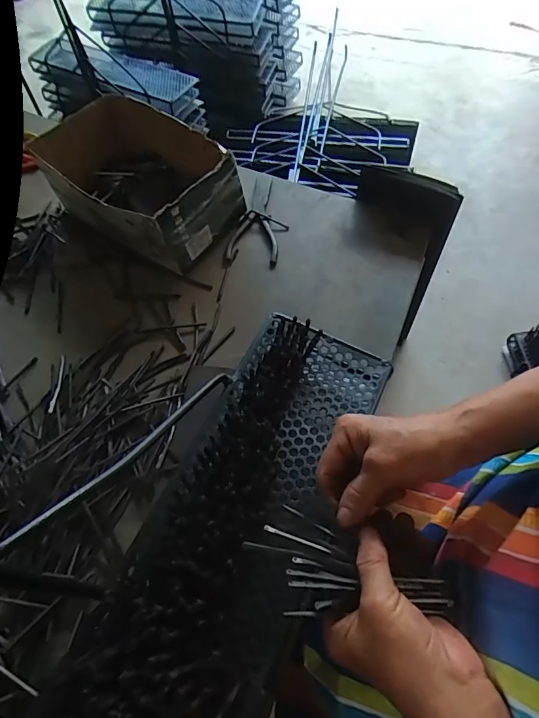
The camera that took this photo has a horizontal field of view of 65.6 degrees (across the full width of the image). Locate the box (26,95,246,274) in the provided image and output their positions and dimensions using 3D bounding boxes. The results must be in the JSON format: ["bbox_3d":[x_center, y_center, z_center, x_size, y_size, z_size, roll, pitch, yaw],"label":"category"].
[{"bbox_3d":[-0.208,-0.279,0.647,0.312,0.116,0.179,39,68,22],"label":"box"}]

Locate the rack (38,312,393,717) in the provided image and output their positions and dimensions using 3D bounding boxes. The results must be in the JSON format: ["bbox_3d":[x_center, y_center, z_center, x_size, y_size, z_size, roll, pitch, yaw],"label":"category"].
[{"bbox_3d":[-0.059,0.209,0.316,0.148,0.056,0.603,21,62,14],"label":"rack"}]

